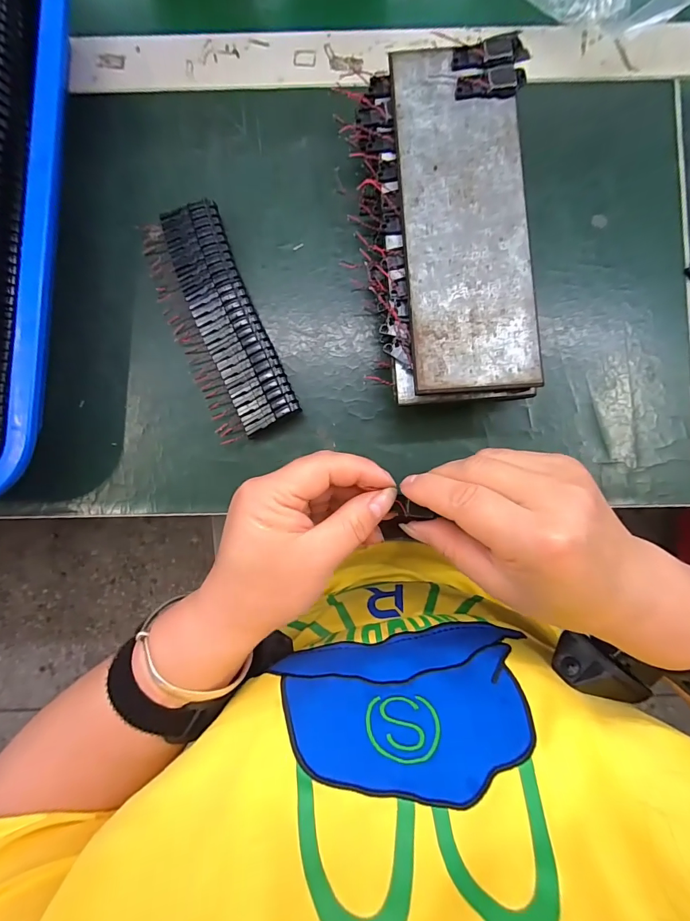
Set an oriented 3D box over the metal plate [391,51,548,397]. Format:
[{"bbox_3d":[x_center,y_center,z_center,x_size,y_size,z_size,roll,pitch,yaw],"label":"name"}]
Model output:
[{"bbox_3d":[0.068,-0.137,0.228,0.070,0.004,0.194,-4,87,-1],"label":"metal plate"}]

